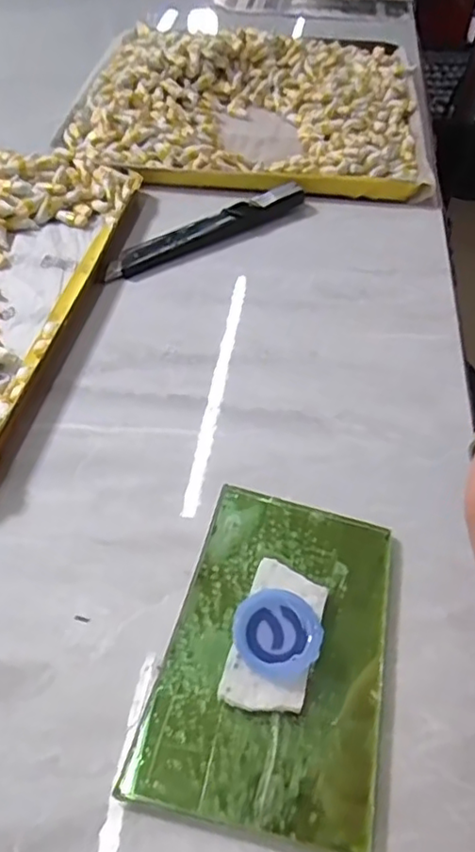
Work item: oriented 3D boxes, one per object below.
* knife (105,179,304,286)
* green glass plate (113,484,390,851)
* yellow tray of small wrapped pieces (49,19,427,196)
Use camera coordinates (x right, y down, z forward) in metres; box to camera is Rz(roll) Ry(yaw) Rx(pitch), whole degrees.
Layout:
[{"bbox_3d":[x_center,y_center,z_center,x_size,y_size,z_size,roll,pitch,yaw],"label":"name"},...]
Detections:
[{"bbox_3d":[-0.015,-0.109,0.336,0.127,0.011,0.019,-28,56,-22],"label":"knife"},{"bbox_3d":[0.013,0.068,0.192,0.066,0.010,0.102,11,51,8],"label":"green glass plate"},{"bbox_3d":[0.006,-0.235,0.425,0.232,0.029,0.211,4,50,2],"label":"yellow tray of small wrapped pieces"}]

